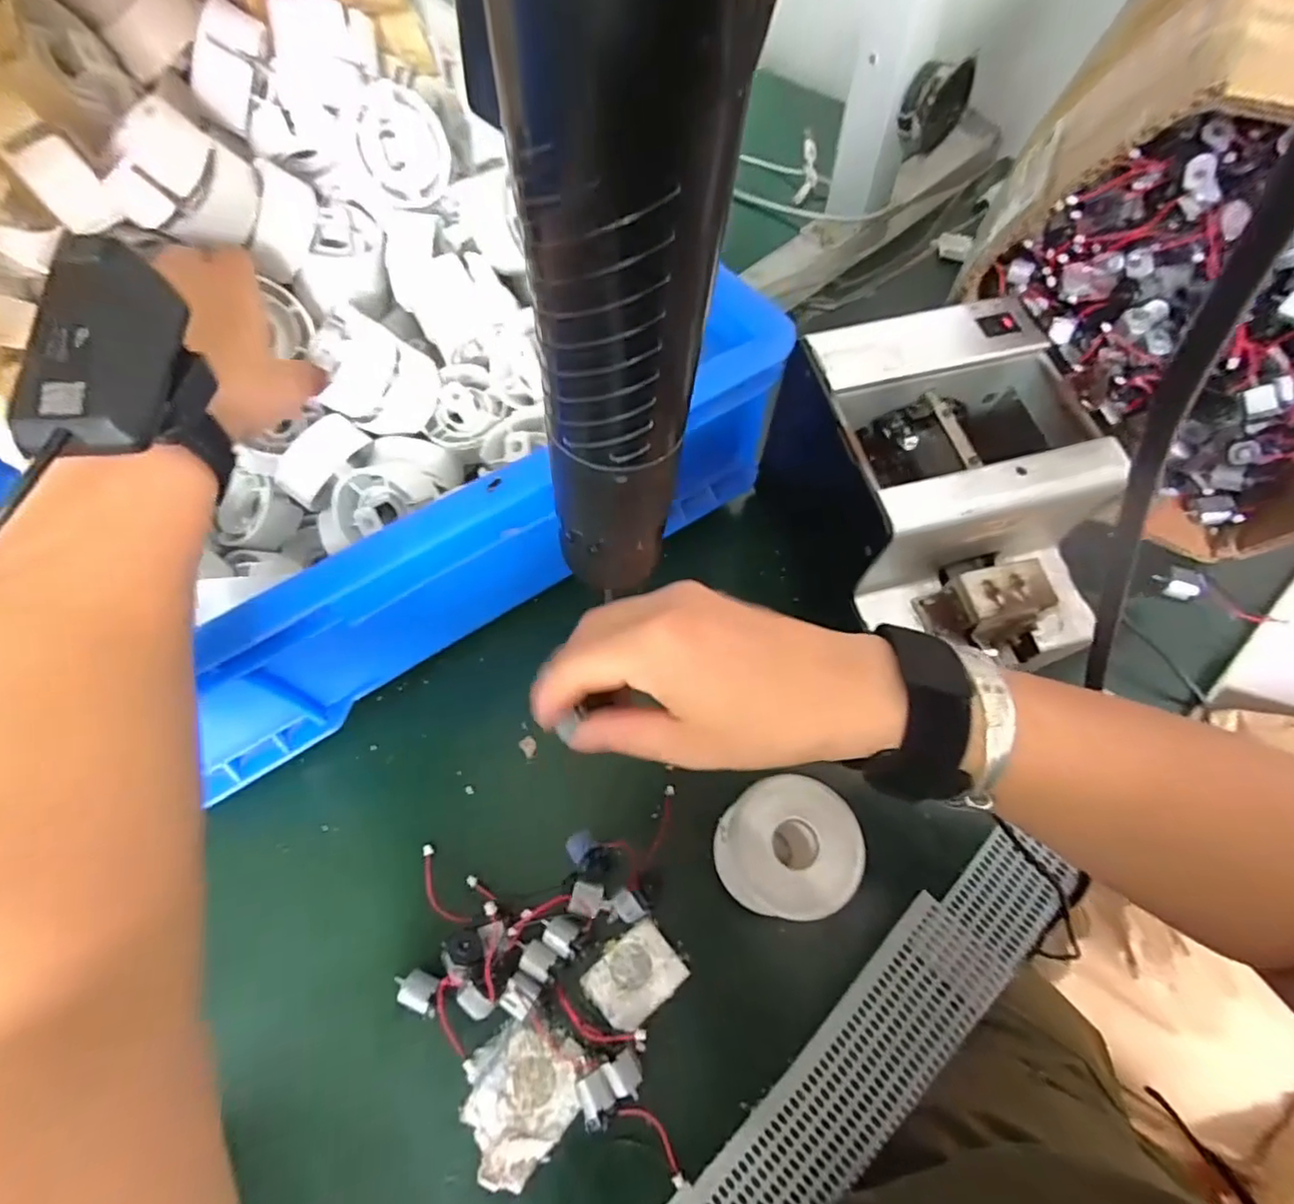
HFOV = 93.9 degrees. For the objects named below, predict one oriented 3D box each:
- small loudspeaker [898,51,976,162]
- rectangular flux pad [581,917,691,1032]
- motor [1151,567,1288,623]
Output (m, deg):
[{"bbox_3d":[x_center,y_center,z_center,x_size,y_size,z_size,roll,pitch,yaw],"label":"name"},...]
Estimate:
[{"bbox_3d":[0.219,-0.381,0.464,0.055,0.059,0.028,-36,68,-15],"label":"small loudspeaker"},{"bbox_3d":[-0.006,0.197,0.318,0.046,0.004,0.036,-37,68,-15],"label":"rectangular flux pad"},{"bbox_3d":[0.380,-0.001,0.402,0.076,0.013,0.019,31,69,16],"label":"motor"}]

